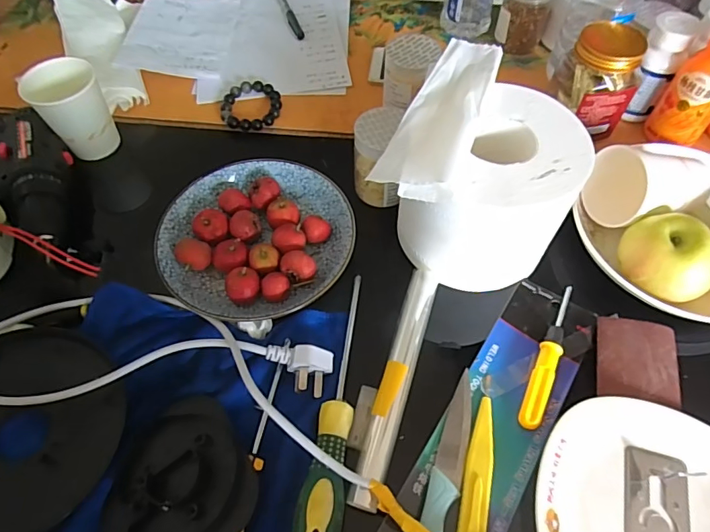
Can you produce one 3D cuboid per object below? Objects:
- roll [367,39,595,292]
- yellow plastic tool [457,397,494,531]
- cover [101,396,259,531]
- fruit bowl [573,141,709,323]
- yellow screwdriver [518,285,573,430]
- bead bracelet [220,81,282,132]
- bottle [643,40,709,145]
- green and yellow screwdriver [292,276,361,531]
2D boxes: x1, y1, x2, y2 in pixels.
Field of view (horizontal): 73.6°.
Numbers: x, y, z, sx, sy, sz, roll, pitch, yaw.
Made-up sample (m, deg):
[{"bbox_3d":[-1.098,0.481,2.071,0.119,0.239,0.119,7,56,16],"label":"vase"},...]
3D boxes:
[{"bbox_3d":[0.116,-0.085,0.423,0.146,0.122,0.176,22,62,13],"label":"roll"},{"bbox_3d":[0.091,0.150,0.349,0.022,0.014,0.107,11,60,7],"label":"yellow plastic tool"},{"bbox_3d":[-0.126,0.148,0.343,0.105,0.019,0.102,-7,59,-4],"label":"cover"},{"bbox_3d":[0.313,-0.035,0.419,0.196,0.076,0.173,-8,59,-4],"label":"fruit bowl"},{"bbox_3d":[0.164,0.074,0.401,0.017,0.012,0.135,22,62,13],"label":"yellow screwdriver"},{"bbox_3d":[-0.124,-0.195,0.569,0.069,0.010,0.071,2,59,2],"label":"bead bracelet"},{"bbox_3d":[0.358,-0.186,0.489,0.059,0.120,0.055,40,67,21],"label":"bottle"},{"bbox_3d":[-0.010,0.100,0.366,0.032,0.023,0.223,9,60,6],"label":"green and yellow screwdriver"}]

